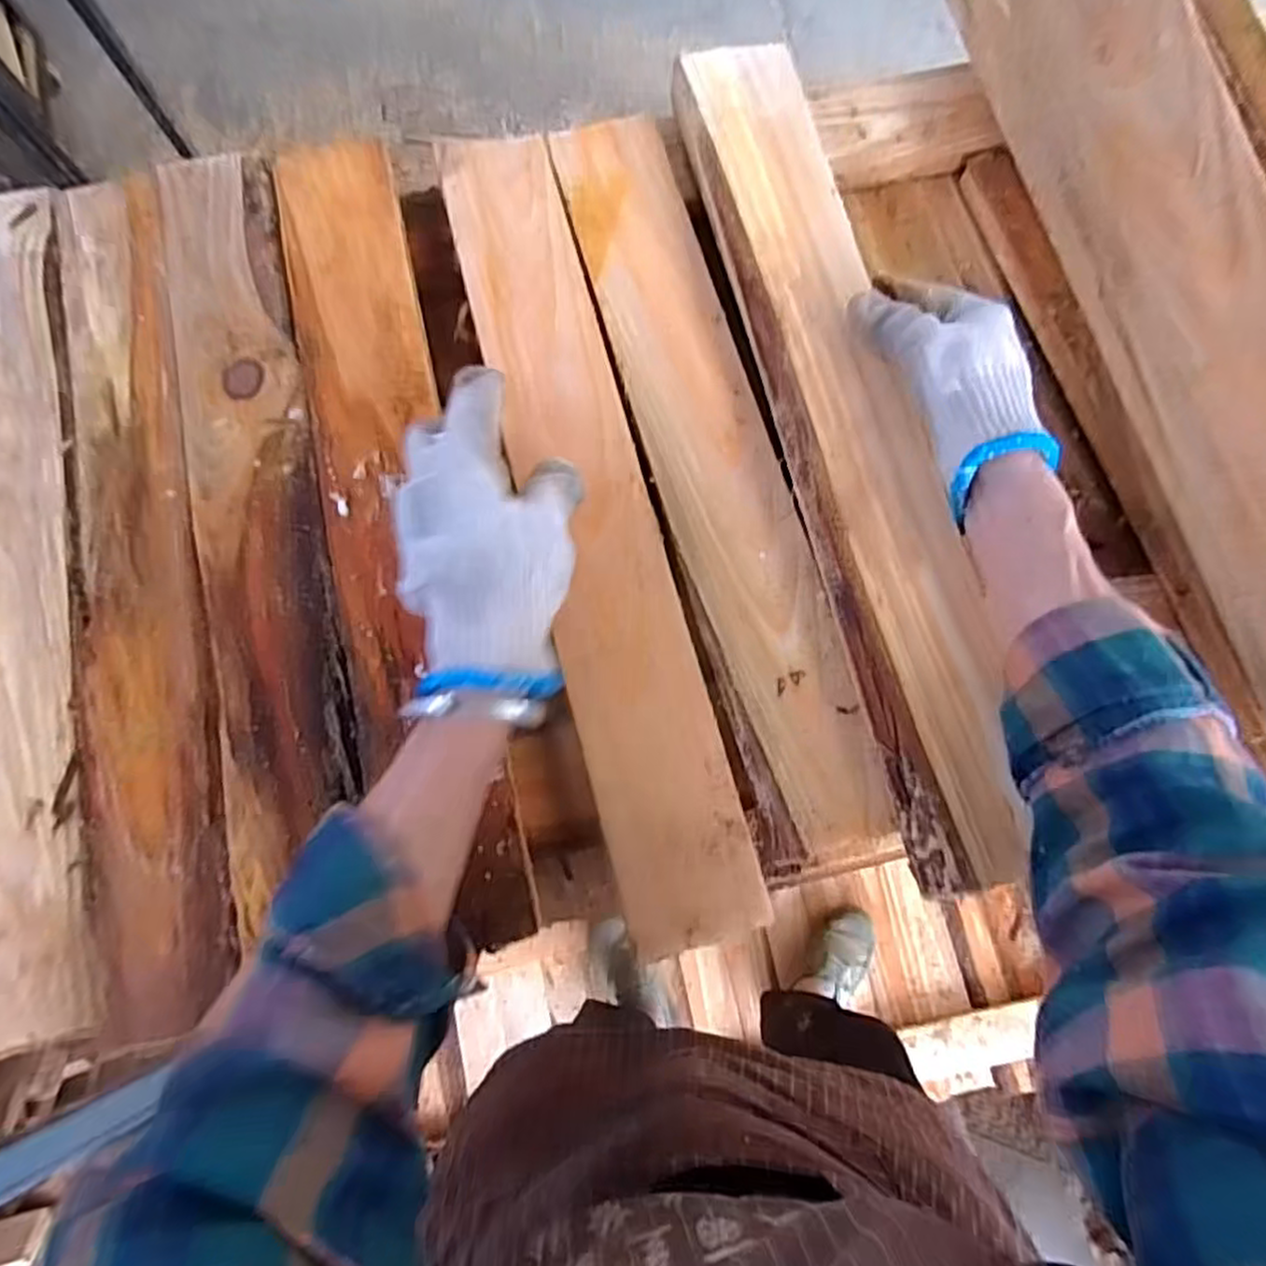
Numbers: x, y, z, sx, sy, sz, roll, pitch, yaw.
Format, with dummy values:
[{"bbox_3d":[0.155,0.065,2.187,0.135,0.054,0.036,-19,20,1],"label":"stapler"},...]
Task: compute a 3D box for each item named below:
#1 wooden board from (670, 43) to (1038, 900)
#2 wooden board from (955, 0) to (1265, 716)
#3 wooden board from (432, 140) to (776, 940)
[{"bbox_3d":[0.117,-0.119,0.401,0.076,0.024,0.496,-12,77,-4],"label":"wooden board"},{"bbox_3d":[0.296,-0.193,0.389,0.029,0.099,0.495,1,73,-42],"label":"wooden board"},{"bbox_3d":[-0.026,-0.080,0.403,0.076,0.011,0.485,-14,77,-4],"label":"wooden board"}]

